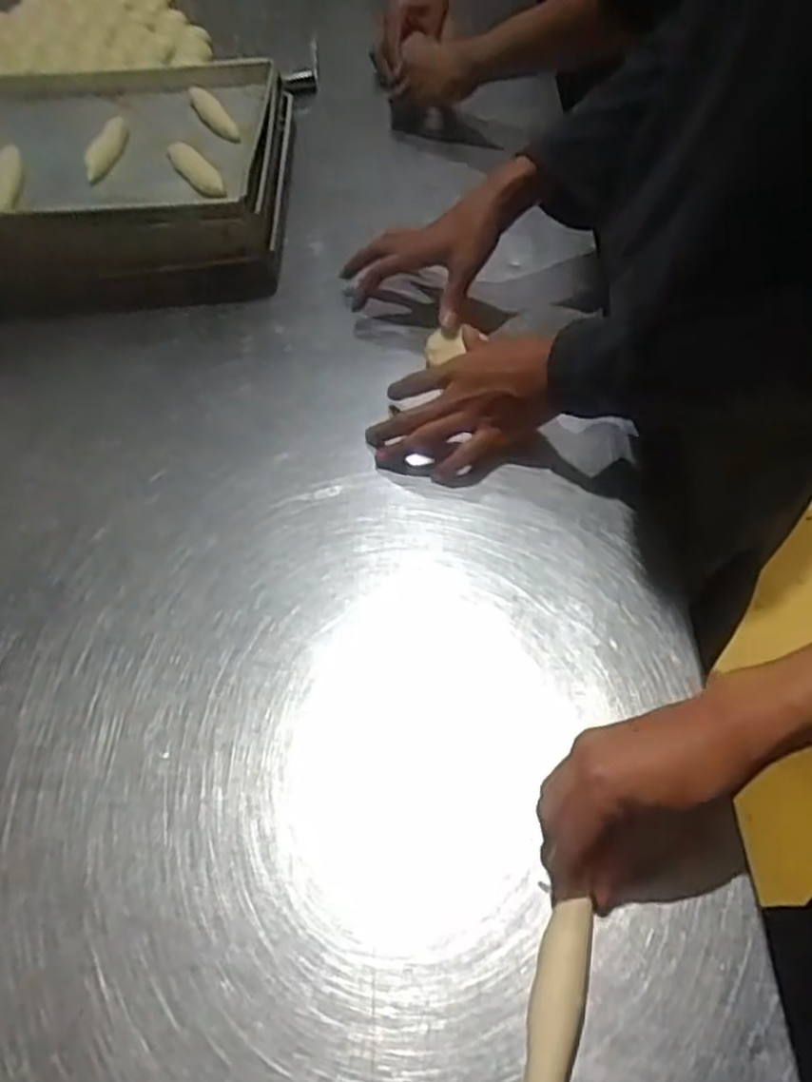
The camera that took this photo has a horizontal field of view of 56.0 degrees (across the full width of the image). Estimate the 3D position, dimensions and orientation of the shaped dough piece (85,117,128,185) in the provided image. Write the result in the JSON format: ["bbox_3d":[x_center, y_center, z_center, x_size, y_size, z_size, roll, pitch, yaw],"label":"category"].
[{"bbox_3d":[-0.345,-0.457,0.884,0.028,0.024,0.131,-4,52,2],"label":"shaped dough piece"}]

